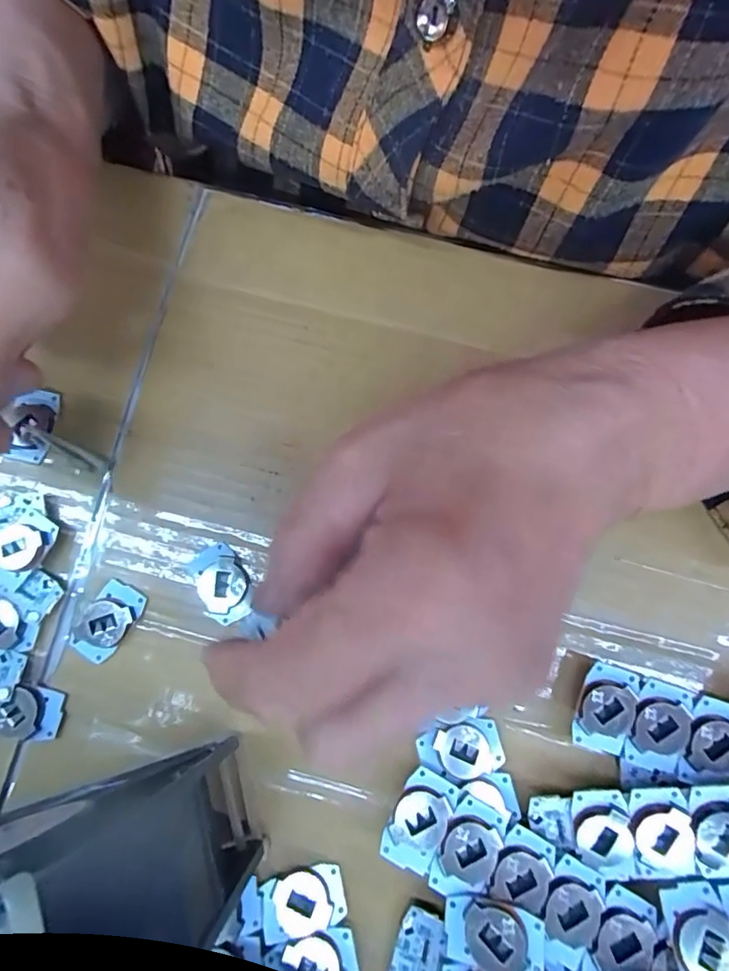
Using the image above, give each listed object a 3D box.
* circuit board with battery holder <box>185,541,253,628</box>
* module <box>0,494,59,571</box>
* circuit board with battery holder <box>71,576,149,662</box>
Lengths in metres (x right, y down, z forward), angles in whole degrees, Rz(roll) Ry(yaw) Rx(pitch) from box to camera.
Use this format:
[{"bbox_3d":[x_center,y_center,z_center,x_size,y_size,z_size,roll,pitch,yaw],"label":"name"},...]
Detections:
[{"bbox_3d":[-0.055,0.038,0.198,0.020,0.004,0.029,-30,80,-5],"label":"circuit board with battery holder"},{"bbox_3d":[-0.135,0.017,0.199,0.032,0.006,0.027,32,81,6],"label":"module"},{"bbox_3d":[-0.098,0.052,0.196,0.018,0.007,0.030,31,81,6],"label":"circuit board with battery holder"}]

